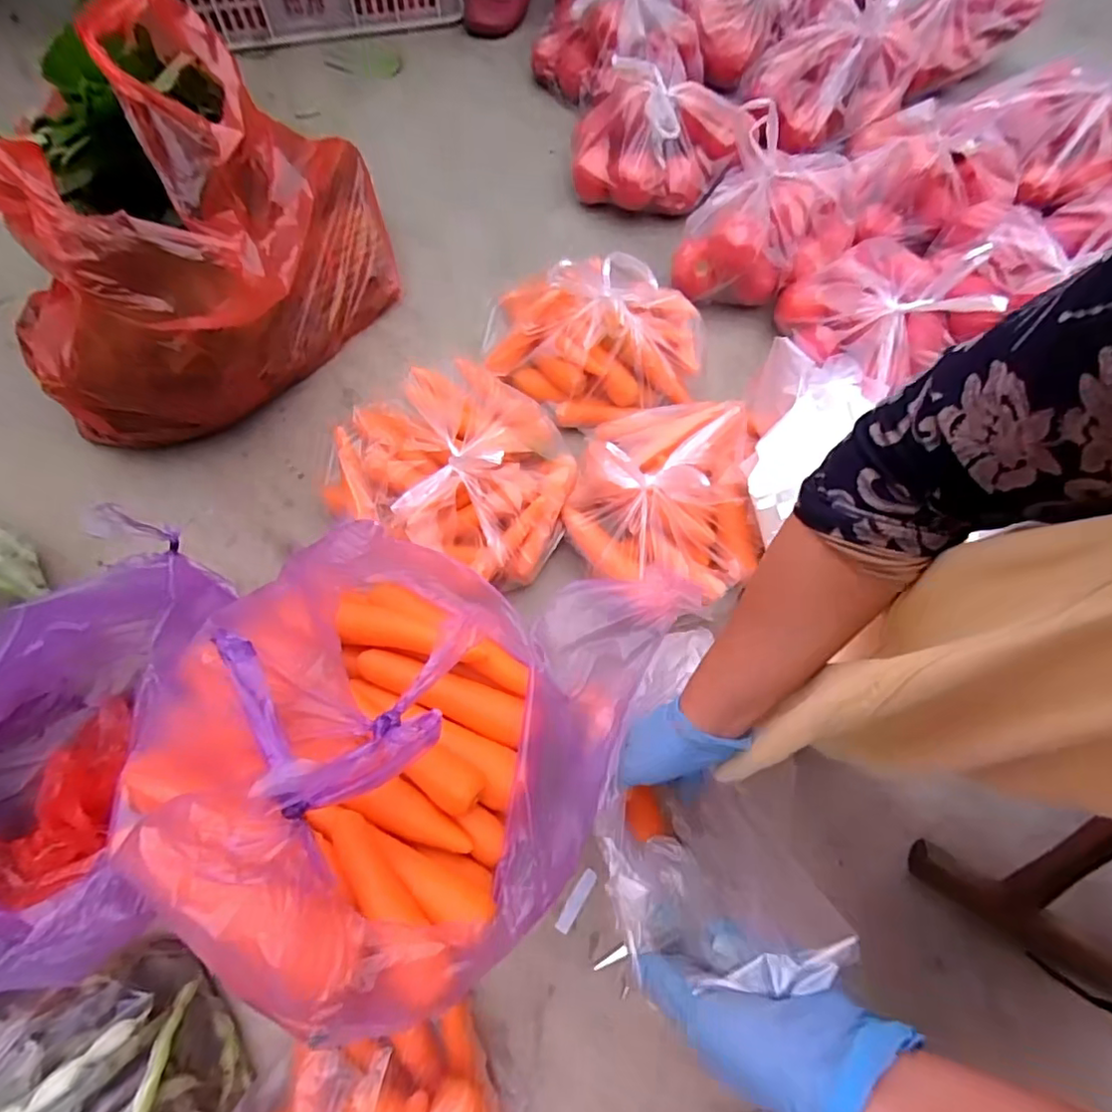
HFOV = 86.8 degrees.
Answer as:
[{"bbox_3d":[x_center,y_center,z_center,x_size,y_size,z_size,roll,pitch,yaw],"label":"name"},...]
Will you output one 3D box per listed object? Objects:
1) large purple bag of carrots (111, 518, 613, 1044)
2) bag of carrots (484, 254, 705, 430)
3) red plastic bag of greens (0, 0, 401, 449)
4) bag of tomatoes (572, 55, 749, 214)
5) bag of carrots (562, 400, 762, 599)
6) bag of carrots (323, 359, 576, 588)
[{"bbox_3d":[-0.091,0.120,0.374,0.235,0.193,0.232,38,72,11],"label":"large purple bag of carrots"},{"bbox_3d":[0.046,-0.263,0.715,0.258,0.115,0.178,0,69,-3],"label":"bag of carrots"},{"bbox_3d":[-0.363,-0.347,0.642,0.336,0.279,0.372,-15,70,-9],"label":"red plastic bag of greens"},{"bbox_3d":[0.139,-0.587,0.843,0.220,0.135,0.153,5,69,-1],"label":"bag of tomatoes"},{"bbox_3d":[0.121,-0.082,0.619,0.195,0.111,0.215,11,69,1],"label":"bag of carrots"},{"bbox_3d":[-0.112,-0.099,0.667,0.259,0.102,0.231,24,69,6],"label":"bag of carrots"}]

